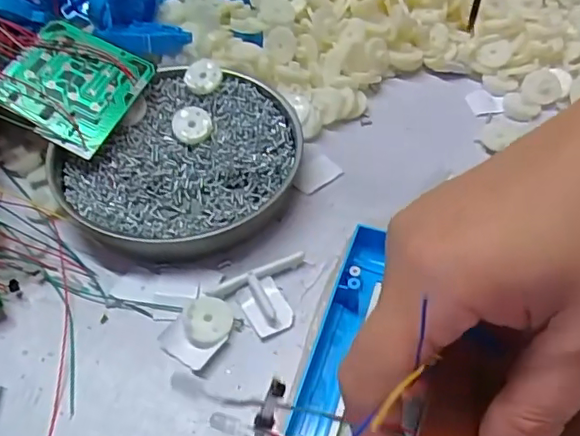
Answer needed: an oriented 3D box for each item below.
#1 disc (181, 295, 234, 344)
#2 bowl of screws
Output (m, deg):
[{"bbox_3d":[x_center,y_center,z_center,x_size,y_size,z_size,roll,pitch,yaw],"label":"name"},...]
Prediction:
[{"bbox_3d":[-0.039,0.047,0.275,0.023,0.007,0.023,-1,51,1],"label":"disc"},{"bbox_3d":[-0.057,-0.034,0.332,0.112,0.020,0.124,27,56,21],"label":"bowl of screws"}]

